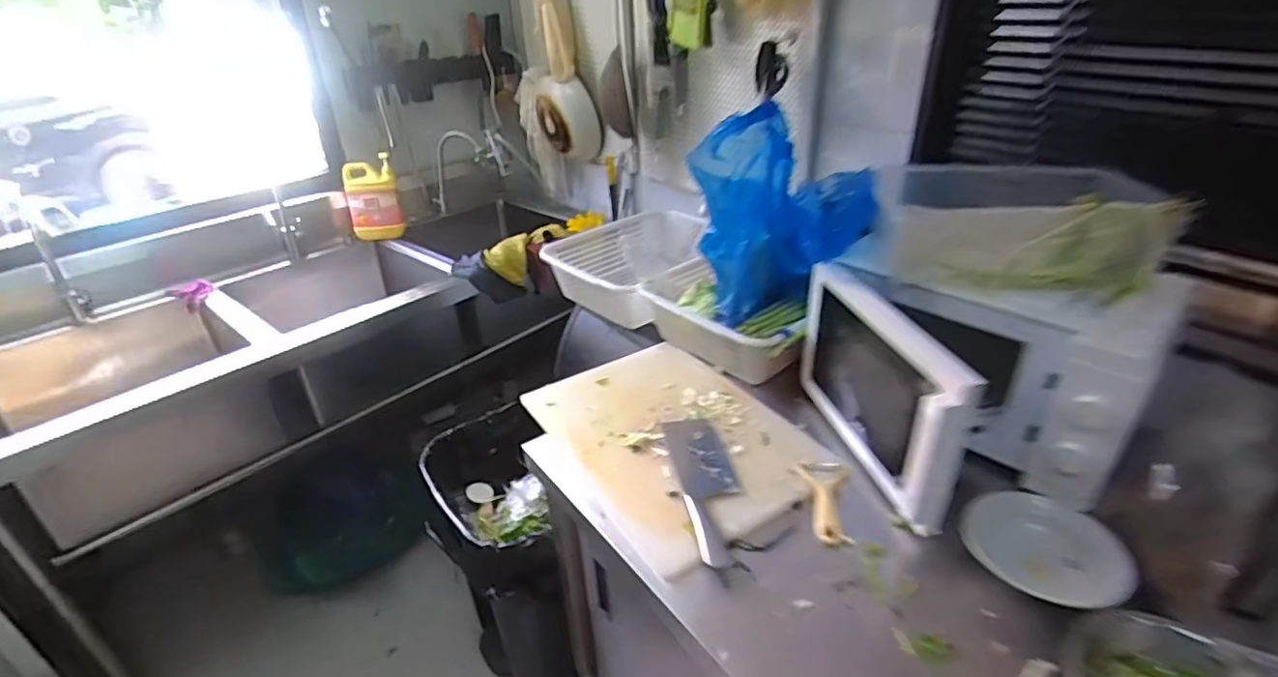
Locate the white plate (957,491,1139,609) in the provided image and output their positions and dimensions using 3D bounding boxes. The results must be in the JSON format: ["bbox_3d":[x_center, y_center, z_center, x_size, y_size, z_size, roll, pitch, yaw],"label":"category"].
[{"bbox_3d":[0.474,0.242,0.709,0.159,0.041,0.171,-1,30,1],"label":"white plate"}]

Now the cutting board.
[{"bbox_3d":[0.051,0.149,0.991,0.338,0.023,0.472,-23,37,-23],"label":"cutting board"}]

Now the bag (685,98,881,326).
[{"bbox_3d":[0.230,-0.191,0.997,0.275,0.347,0.158,2,31,6],"label":"bag"}]

